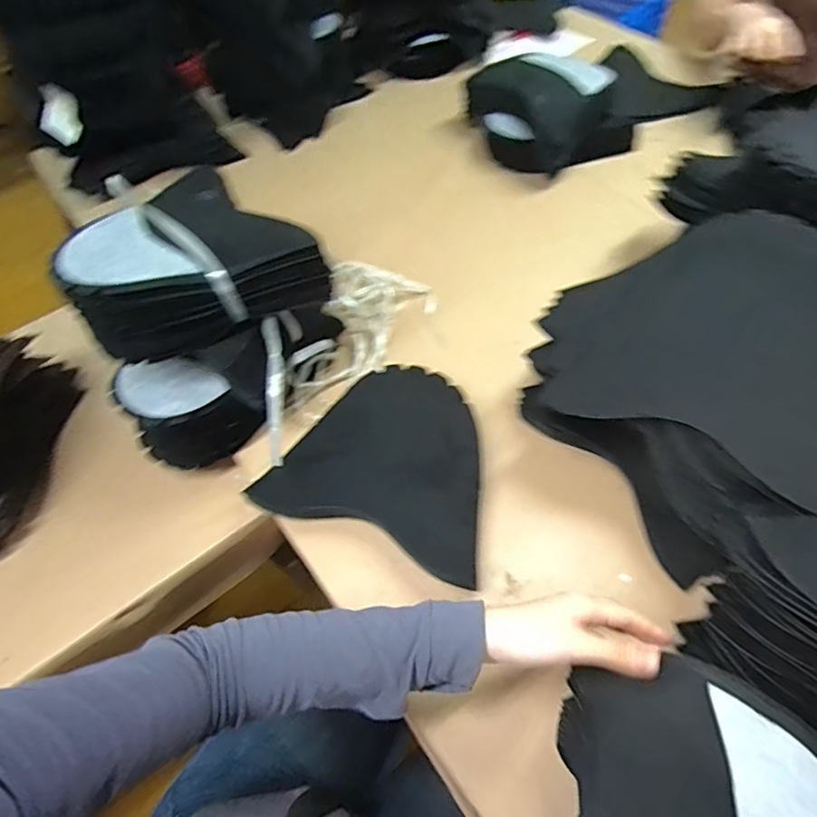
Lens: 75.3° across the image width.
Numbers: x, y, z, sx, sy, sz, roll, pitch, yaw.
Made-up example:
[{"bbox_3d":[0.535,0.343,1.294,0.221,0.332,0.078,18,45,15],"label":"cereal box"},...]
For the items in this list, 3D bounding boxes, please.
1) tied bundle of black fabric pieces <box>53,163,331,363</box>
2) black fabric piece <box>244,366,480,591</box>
[{"bbox_3d":[-0.233,-0.161,0.569,0.245,0.083,0.177,-24,59,-11],"label":"tied bundle of black fabric pieces"},{"bbox_3d":[-0.020,0.055,0.612,0.255,0.054,0.214,16,60,14],"label":"black fabric piece"}]

